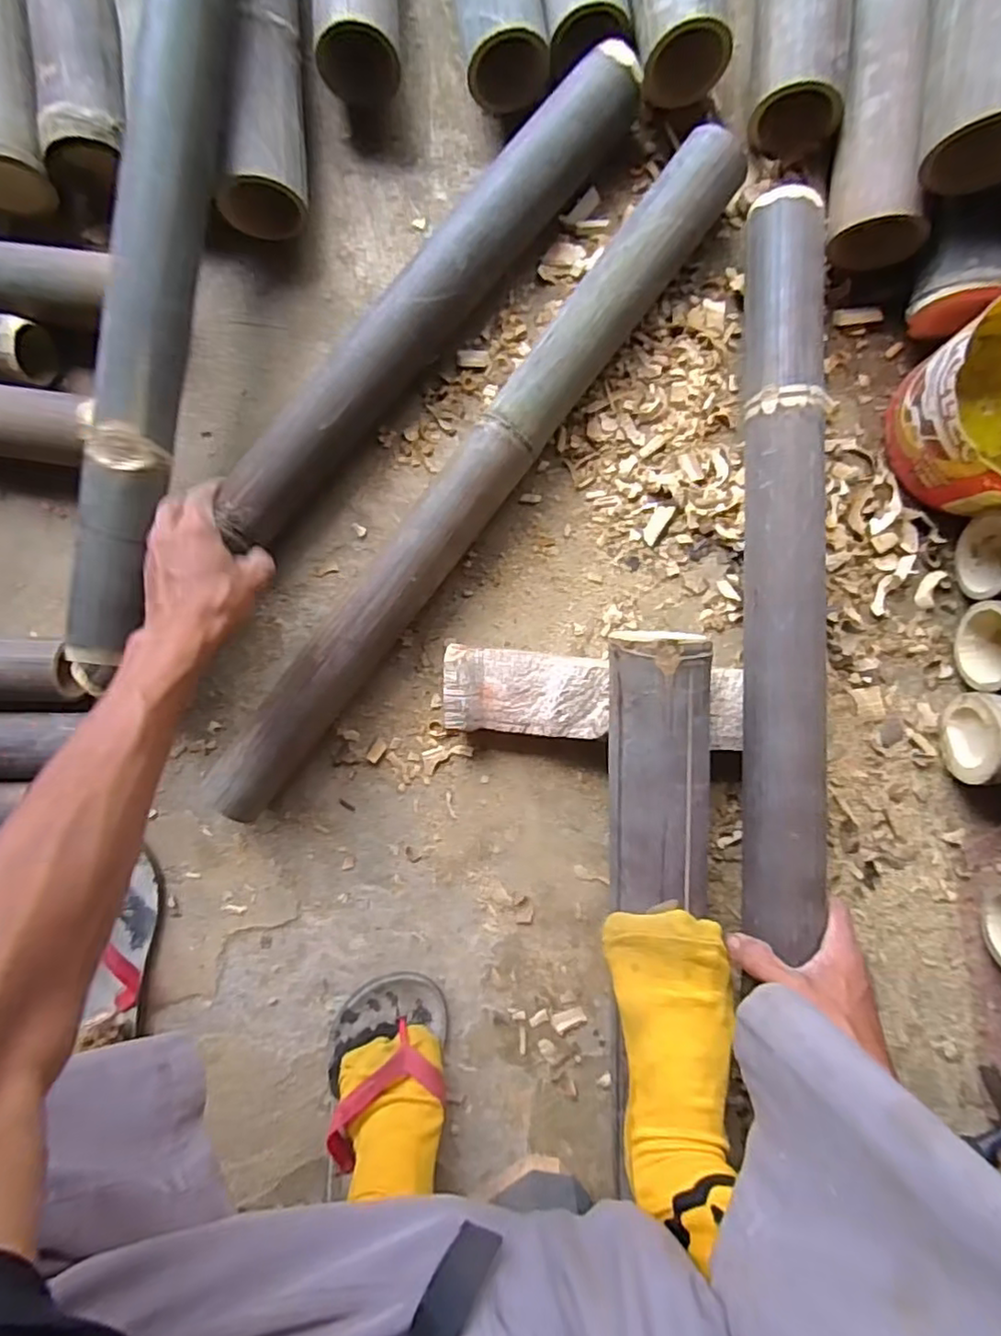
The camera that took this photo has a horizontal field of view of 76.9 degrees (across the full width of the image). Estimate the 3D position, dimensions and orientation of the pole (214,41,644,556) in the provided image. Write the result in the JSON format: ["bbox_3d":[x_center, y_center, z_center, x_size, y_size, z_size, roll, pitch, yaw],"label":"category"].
[{"bbox_3d":[-0.064,-0.294,0.519,0.052,0.061,0.470,42,94,0],"label":"pole"}]

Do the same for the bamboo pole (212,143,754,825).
[{"bbox_3d":[-0.026,-0.144,0.531,0.060,0.064,0.669,37,93,1],"label":"bamboo pole"}]

